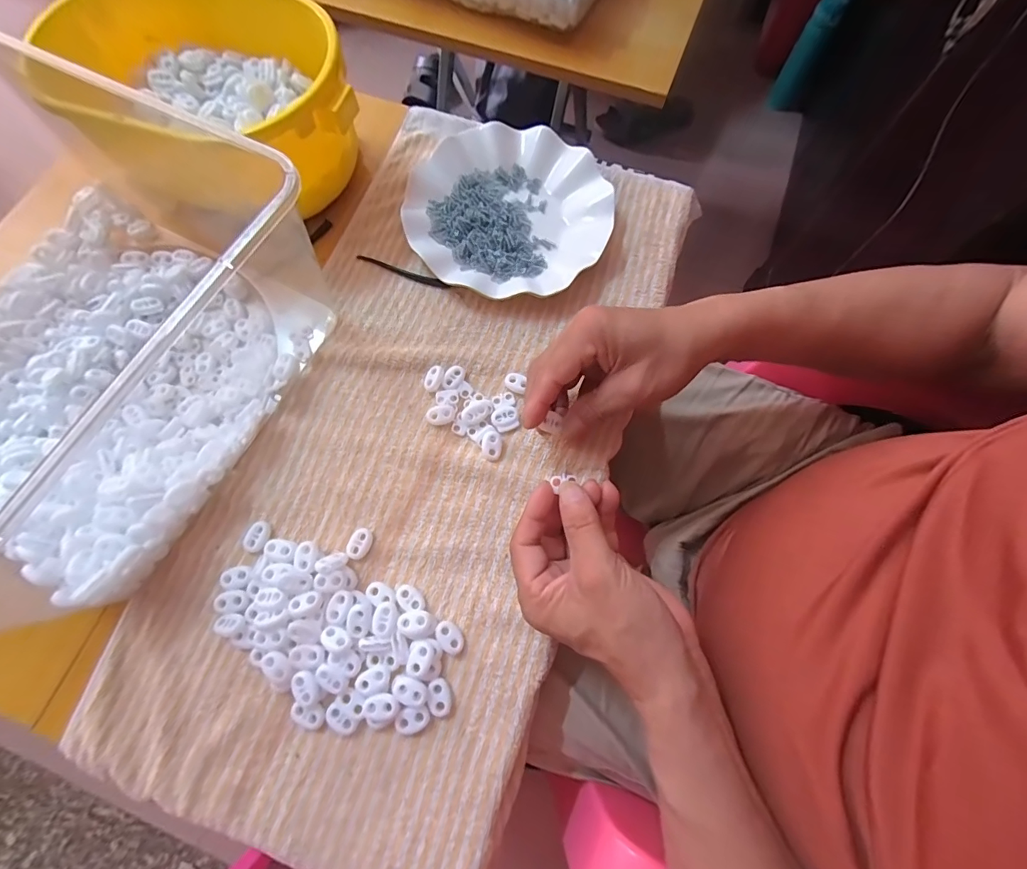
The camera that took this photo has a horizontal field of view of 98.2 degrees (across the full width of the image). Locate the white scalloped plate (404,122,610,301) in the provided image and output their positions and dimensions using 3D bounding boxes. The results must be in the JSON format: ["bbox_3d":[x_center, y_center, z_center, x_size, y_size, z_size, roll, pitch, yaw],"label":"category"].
[{"bbox_3d":[-0.005,-0.204,0.403,0.178,0.022,0.178,0,72,-1],"label":"white scalloped plate"}]

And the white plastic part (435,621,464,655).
[{"bbox_3d":[-0.044,0.138,0.303,0.014,0.006,0.023,-40,77,-12],"label":"white plastic part"}]

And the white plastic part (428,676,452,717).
[{"bbox_3d":[-0.048,0.172,0.292,0.013,0.007,0.023,-13,73,-5],"label":"white plastic part"}]

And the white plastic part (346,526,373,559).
[{"bbox_3d":[-0.112,0.079,0.323,0.016,0.006,0.022,19,73,6],"label":"white plastic part"}]

